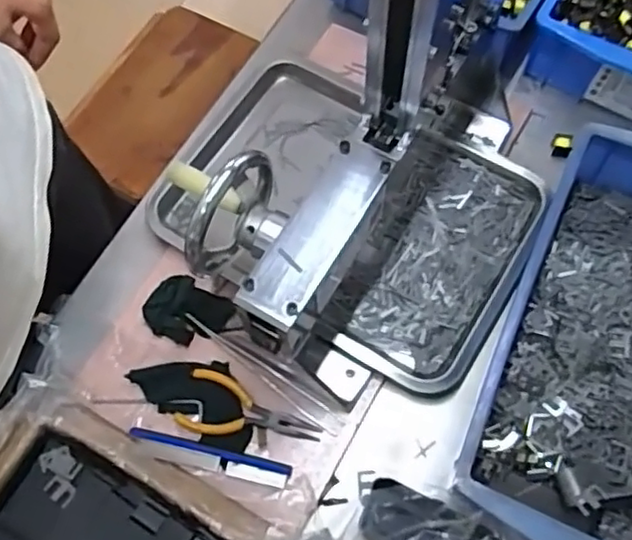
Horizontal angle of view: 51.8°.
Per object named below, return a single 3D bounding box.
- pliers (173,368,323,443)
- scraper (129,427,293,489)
[{"bbox_3d":[-0.060,0.131,0.571,0.124,0.013,0.053,20,69,11],"label":"pliers"},{"bbox_3d":[-0.092,0.162,0.560,0.139,0.012,0.021,12,67,8],"label":"scraper"}]

